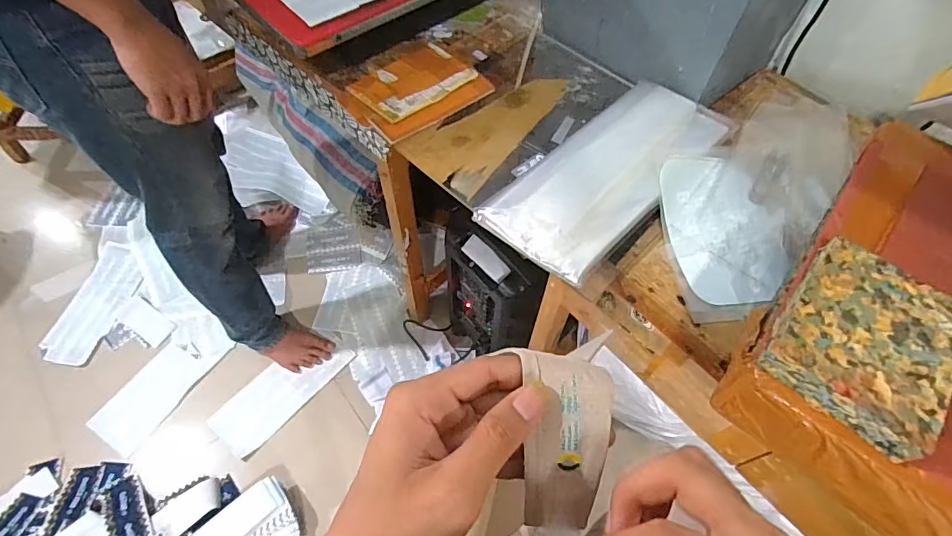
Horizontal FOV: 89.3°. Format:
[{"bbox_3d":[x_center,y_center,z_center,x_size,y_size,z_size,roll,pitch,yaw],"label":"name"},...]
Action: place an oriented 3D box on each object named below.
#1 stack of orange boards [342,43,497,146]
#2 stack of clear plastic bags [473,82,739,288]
[{"bbox_3d":[-0.086,-0.263,0.695,0.175,0.021,0.133,-35,65,-20],"label":"stack of orange boards"},{"bbox_3d":[0.175,-0.135,0.621,0.159,0.031,0.364,40,66,21],"label":"stack of clear plastic bags"}]

